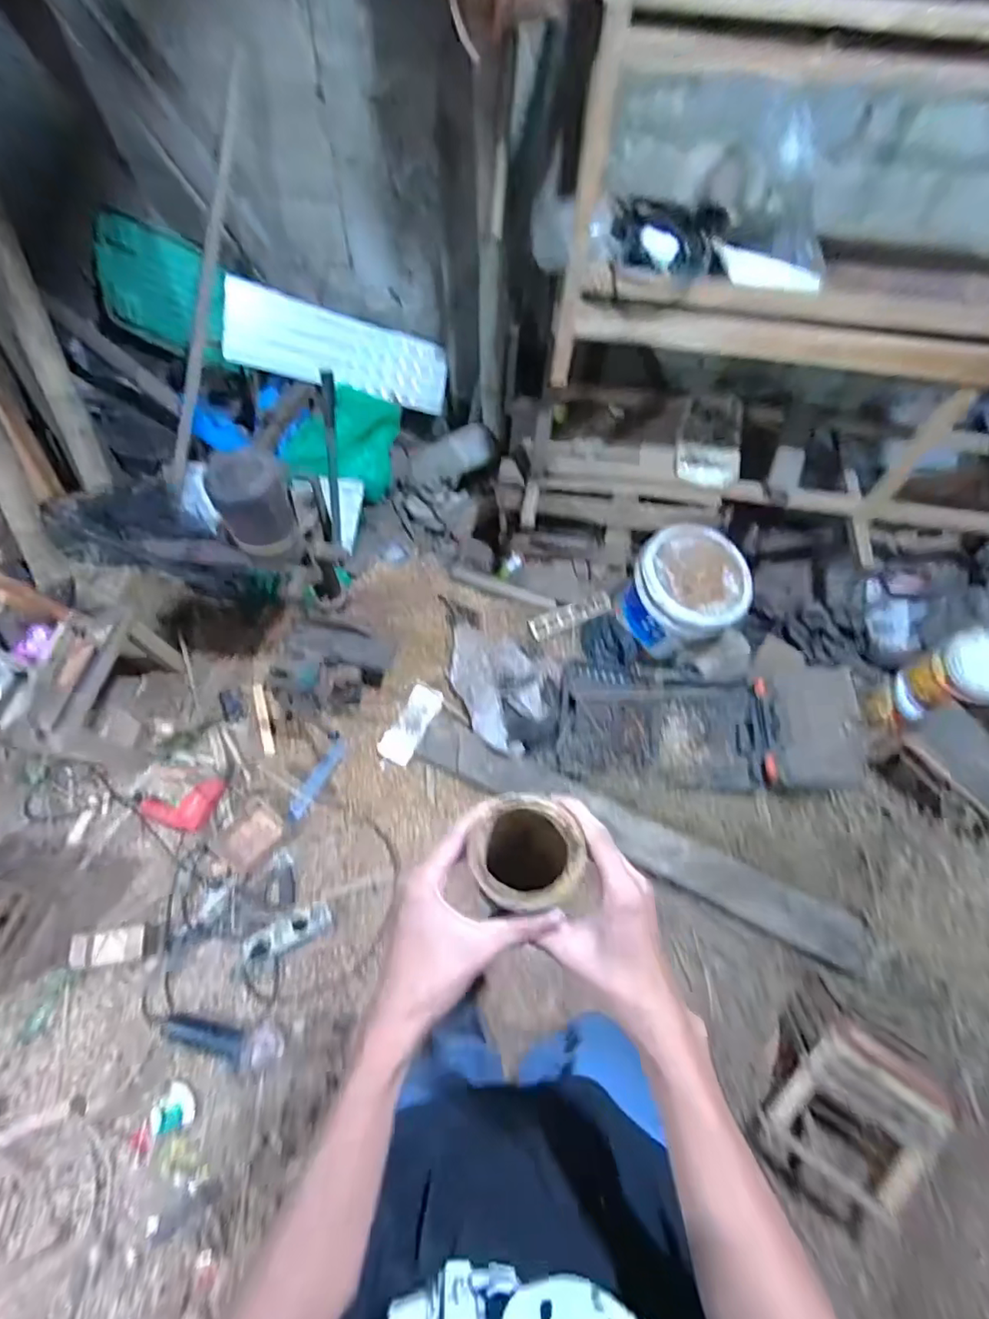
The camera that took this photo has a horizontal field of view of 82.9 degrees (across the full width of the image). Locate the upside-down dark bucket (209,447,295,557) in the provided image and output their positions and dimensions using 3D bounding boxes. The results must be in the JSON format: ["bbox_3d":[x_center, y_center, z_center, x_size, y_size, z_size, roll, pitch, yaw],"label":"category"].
[{"bbox_3d":[-0.451,-0.300,1.062,0.137,0.160,0.109,-27,65,-15],"label":"upside-down dark bucket"}]

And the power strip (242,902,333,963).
[{"bbox_3d":[-0.484,0.644,1.319,0.200,0.040,0.072,-24,65,-14],"label":"power strip"}]

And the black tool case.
[{"bbox_3d":[0.471,0.181,1.566,0.587,0.078,0.326,3,64,-1],"label":"black tool case"}]

